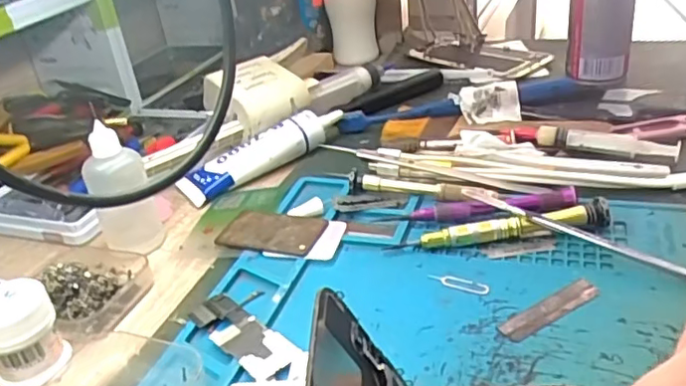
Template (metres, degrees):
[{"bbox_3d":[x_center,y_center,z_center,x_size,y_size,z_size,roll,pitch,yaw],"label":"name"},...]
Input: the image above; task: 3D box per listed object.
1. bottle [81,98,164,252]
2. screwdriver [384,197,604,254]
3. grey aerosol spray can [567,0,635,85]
[{"bbox_3d":[-0.135,-0.006,0.368,0.035,0.075,0.030,-16,31,-18],"label":"bottle"},{"bbox_3d":[0.086,0.019,0.340,0.121,0.016,0.009,-6,30,0],"label":"screwdriver"},{"bbox_3d":[0.223,-0.169,0.518,0.055,0.142,0.061,7,32,21],"label":"grey aerosol spray can"}]

